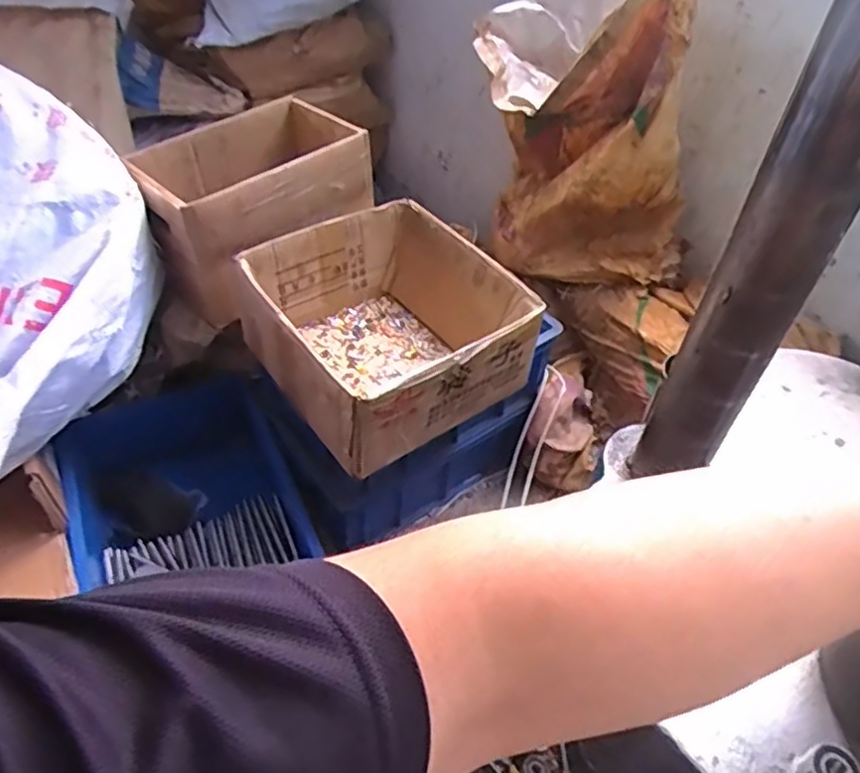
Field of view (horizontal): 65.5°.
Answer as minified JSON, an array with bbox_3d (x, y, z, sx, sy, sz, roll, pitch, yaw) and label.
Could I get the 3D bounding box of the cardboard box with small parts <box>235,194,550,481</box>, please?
[{"bbox_3d":[-0.061,-0.081,0.892,0.302,0.141,0.314,-26,53,-26],"label":"cardboard box with small parts"}]

